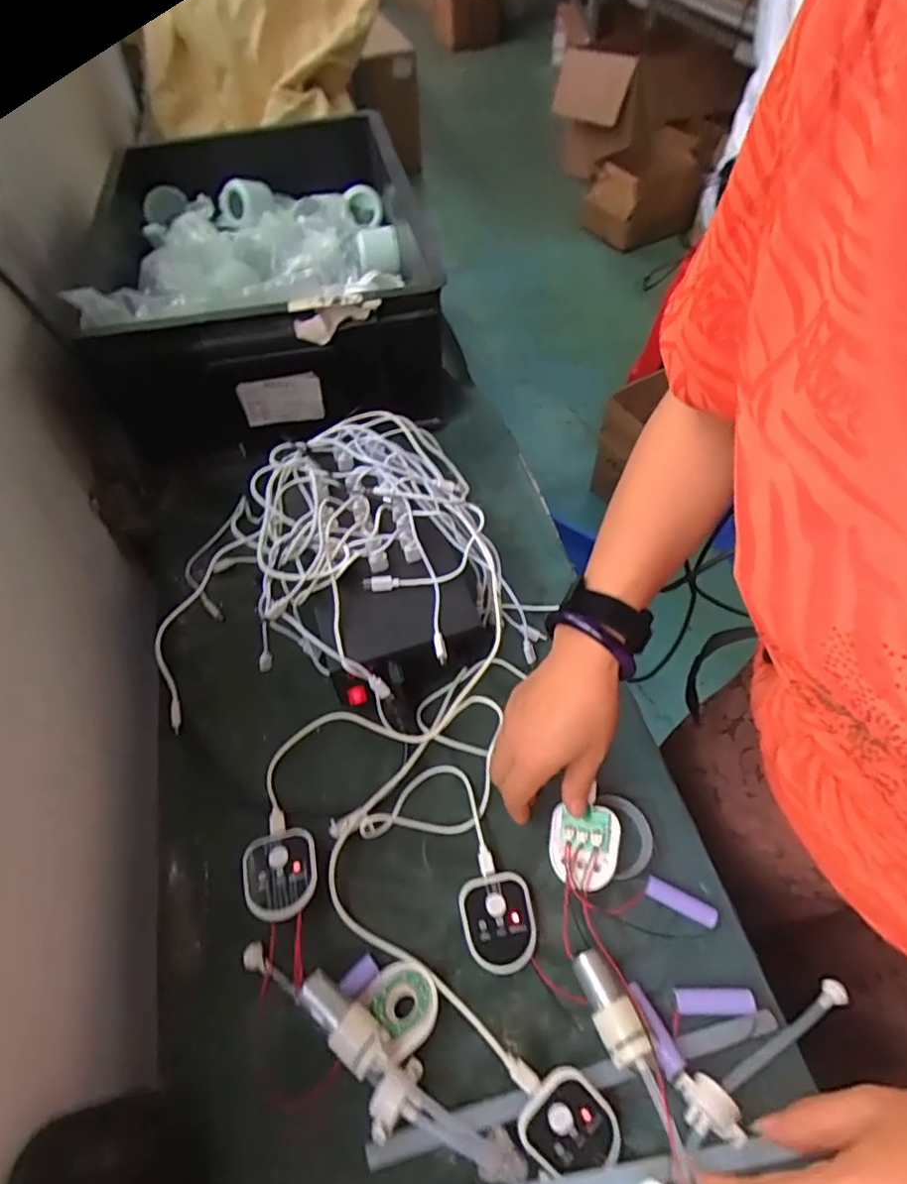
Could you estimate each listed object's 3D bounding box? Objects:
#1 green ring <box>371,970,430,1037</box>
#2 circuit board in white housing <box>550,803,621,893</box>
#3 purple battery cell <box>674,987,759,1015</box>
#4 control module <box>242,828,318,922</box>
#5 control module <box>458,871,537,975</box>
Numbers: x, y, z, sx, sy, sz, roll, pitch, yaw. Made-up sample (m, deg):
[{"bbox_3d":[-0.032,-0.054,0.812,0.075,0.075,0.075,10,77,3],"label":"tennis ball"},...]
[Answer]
[{"bbox_3d":[-0.034,0.268,0.386,0.037,0.013,0.030,-34,61,-19],"label":"green ring"},{"bbox_3d":[0.096,0.189,0.438,0.047,0.010,0.058,5,71,20],"label":"circuit board in white housing"},{"bbox_3d":[0.175,0.274,0.397,0.050,0.010,0.014,-1,56,2],"label":"purple battery cell"},{"bbox_3d":[-0.125,0.205,0.427,0.051,0.014,0.061,-7,42,-10],"label":"control module"},{"bbox_3d":[0.032,0.234,0.418,0.050,0.015,0.059,-9,56,-4],"label":"control module"}]

